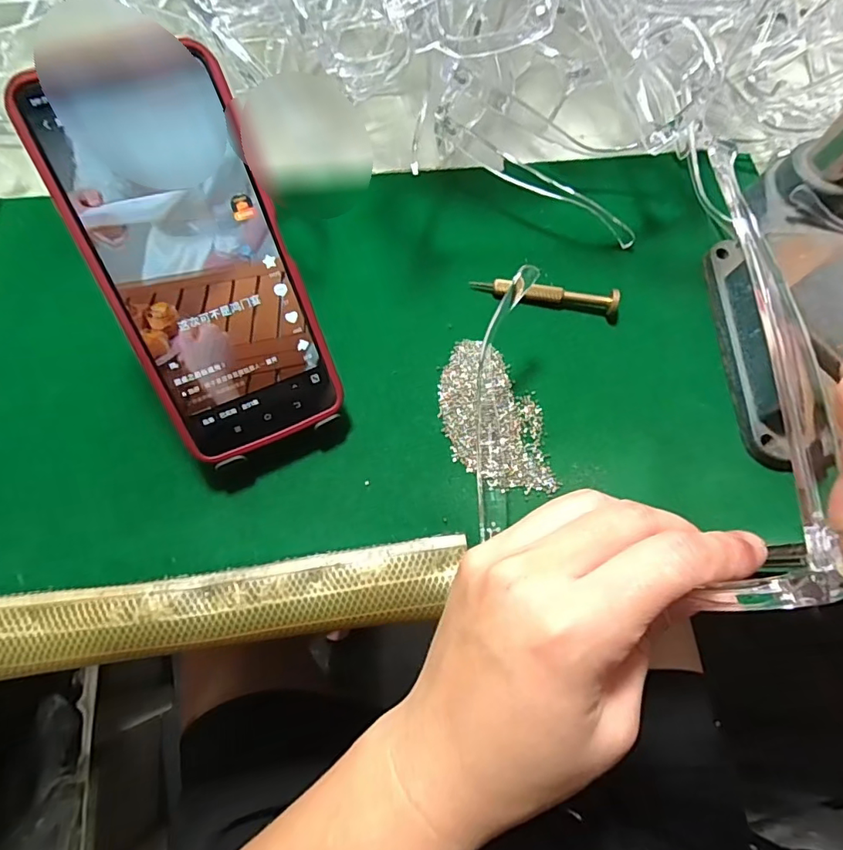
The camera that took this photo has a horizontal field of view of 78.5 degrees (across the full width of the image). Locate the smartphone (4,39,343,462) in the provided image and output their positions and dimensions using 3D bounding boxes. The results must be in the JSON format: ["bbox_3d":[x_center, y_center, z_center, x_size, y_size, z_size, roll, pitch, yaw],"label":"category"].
[{"bbox_3d":[-0.101,-0.068,0.233,0.085,0.006,0.171,-23,113,-12],"label":"smartphone"}]

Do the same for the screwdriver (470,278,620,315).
[{"bbox_3d":[0.074,-0.079,0.313,0.086,0.015,0.011,10,70,2],"label":"screwdriver"}]

